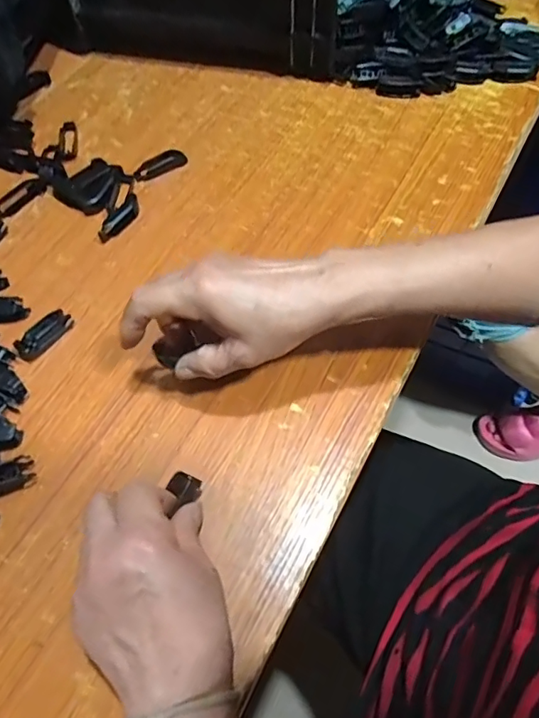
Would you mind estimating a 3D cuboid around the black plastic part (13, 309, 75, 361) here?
[{"bbox_3d":[-0.187,-0.021,0.421,0.017,0.017,0.050,36,68,19],"label":"black plastic part"}]

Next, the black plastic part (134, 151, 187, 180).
[{"bbox_3d":[-0.114,-0.201,0.528,0.057,0.009,0.022,-28,64,-13],"label":"black plastic part"}]

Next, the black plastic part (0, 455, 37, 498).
[{"bbox_3d":[-0.192,0.088,0.364,0.045,0.014,0.019,-24,63,-11],"label":"black plastic part"}]

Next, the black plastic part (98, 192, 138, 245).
[{"bbox_3d":[-0.145,-0.135,0.488,0.019,0.013,0.054,32,67,17],"label":"black plastic part"}]

